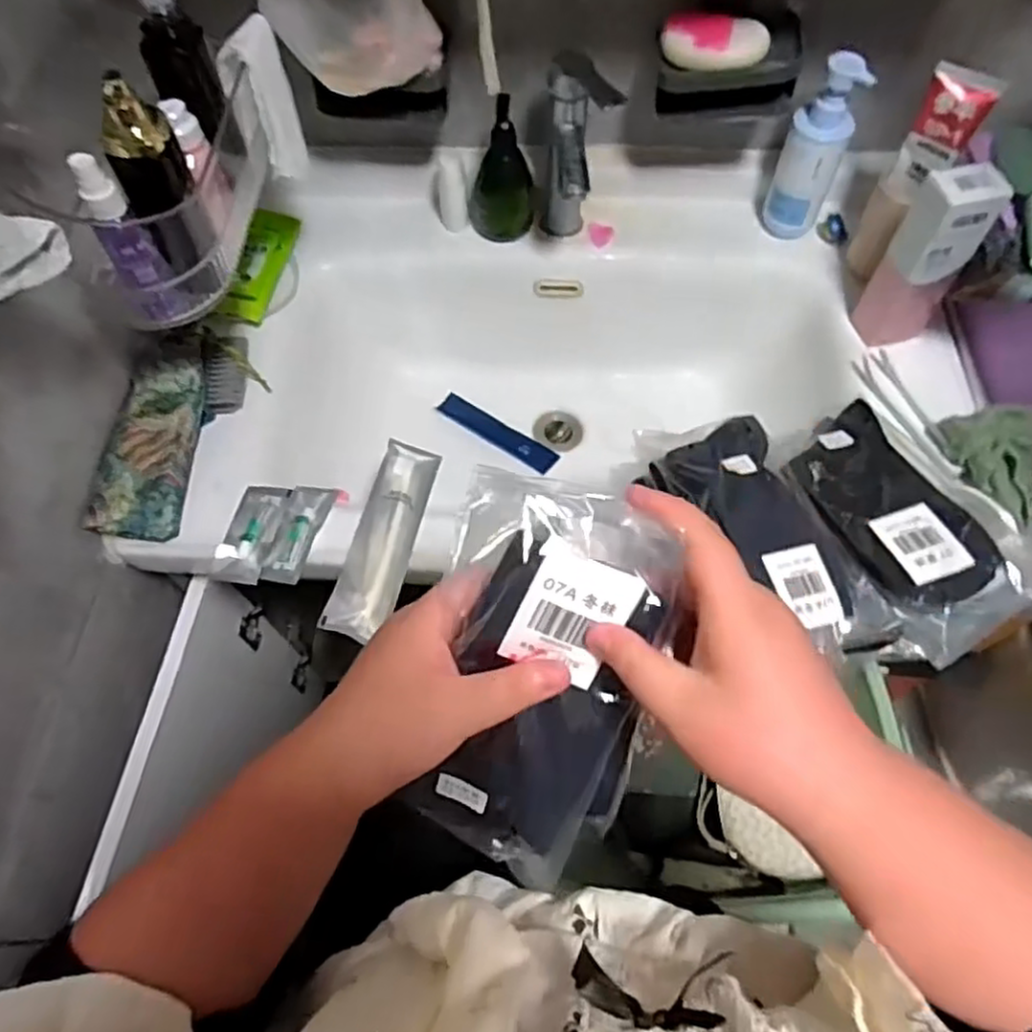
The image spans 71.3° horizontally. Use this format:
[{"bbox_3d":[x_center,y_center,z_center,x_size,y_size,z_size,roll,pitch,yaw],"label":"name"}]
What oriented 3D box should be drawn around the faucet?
[{"bbox_3d":[0.053,-0.346,0.726,0.048,0.178,0.127,-6,61,-1],"label":"faucet"}]

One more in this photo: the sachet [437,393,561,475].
[{"bbox_3d":[-0.022,-0.100,0.863,0.156,0.014,0.033,30,67,17],"label":"sachet"}]

